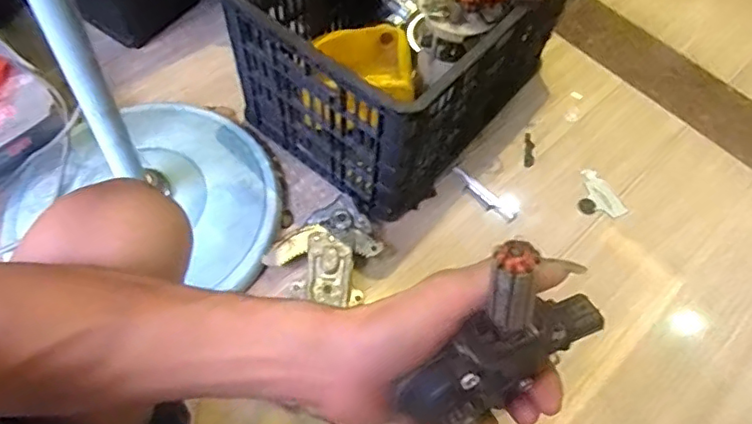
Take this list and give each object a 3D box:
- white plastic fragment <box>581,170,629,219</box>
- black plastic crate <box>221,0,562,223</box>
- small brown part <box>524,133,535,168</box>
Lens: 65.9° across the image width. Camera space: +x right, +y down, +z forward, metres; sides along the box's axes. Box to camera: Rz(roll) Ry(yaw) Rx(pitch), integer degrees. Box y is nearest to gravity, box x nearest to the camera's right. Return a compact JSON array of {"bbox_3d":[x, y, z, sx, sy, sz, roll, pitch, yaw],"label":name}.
[{"bbox_3d":[0.379,-0.031,0.977,0.045,0.006,0.096,-23,67,-10],"label":"white plastic fragment"},{"bbox_3d":[0.059,-0.310,0.956,0.373,0.298,0.519,37,65,18],"label":"black plastic crate"},{"bbox_3d":[0.267,-0.108,1.012,0.018,0.006,0.069,5,60,1],"label":"small brown part"}]

